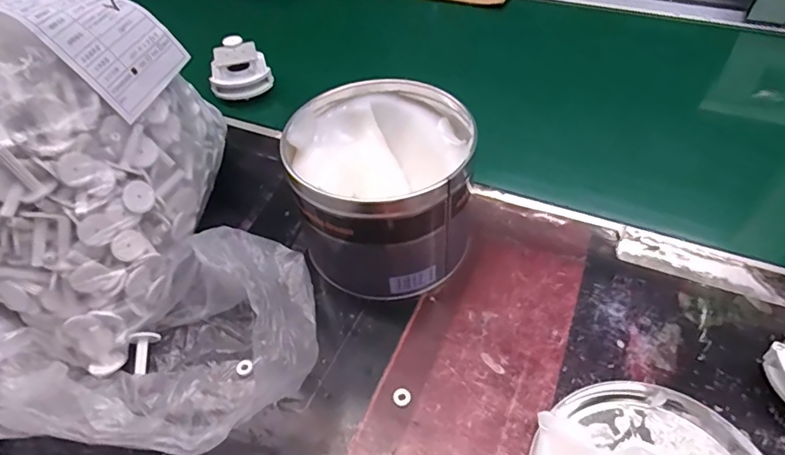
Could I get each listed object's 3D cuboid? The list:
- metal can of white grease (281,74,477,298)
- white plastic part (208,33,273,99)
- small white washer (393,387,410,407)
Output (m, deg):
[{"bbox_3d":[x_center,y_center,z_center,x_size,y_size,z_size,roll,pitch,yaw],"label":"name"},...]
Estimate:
[{"bbox_3d":[-0.006,-0.029,0.357,0.124,0.098,0.119,-2,48,2],"label":"metal can of white grease"},{"bbox_3d":[-0.166,-0.176,0.535,0.062,0.041,0.060,-12,48,-7],"label":"white plastic part"},{"bbox_3d":[0.006,0.105,0.302,0.011,0.004,0.011,-2,50,2],"label":"small white washer"}]

